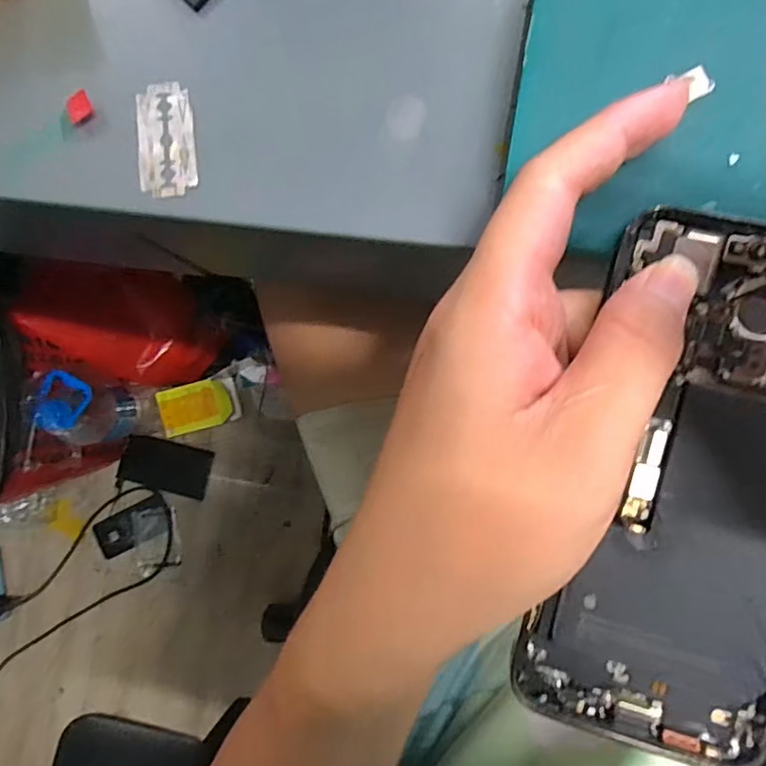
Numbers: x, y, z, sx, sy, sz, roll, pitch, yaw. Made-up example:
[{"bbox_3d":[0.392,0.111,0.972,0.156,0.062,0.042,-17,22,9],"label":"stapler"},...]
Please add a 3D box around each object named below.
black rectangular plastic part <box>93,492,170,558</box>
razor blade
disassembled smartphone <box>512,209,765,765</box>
[{"bbox_3d":[-0.448,0.258,0.951,0.141,0.012,0.069,-27,89,7],"label":"black rectangular plastic part"},{"bbox_3d":[-0.080,-0.090,0.197,0.022,0.004,0.042,-5,87,3],"label":"razor blade"},{"bbox_3d":[0.095,0.033,0.159,0.075,0.008,0.159,13,94,6],"label":"disassembled smartphone"}]

